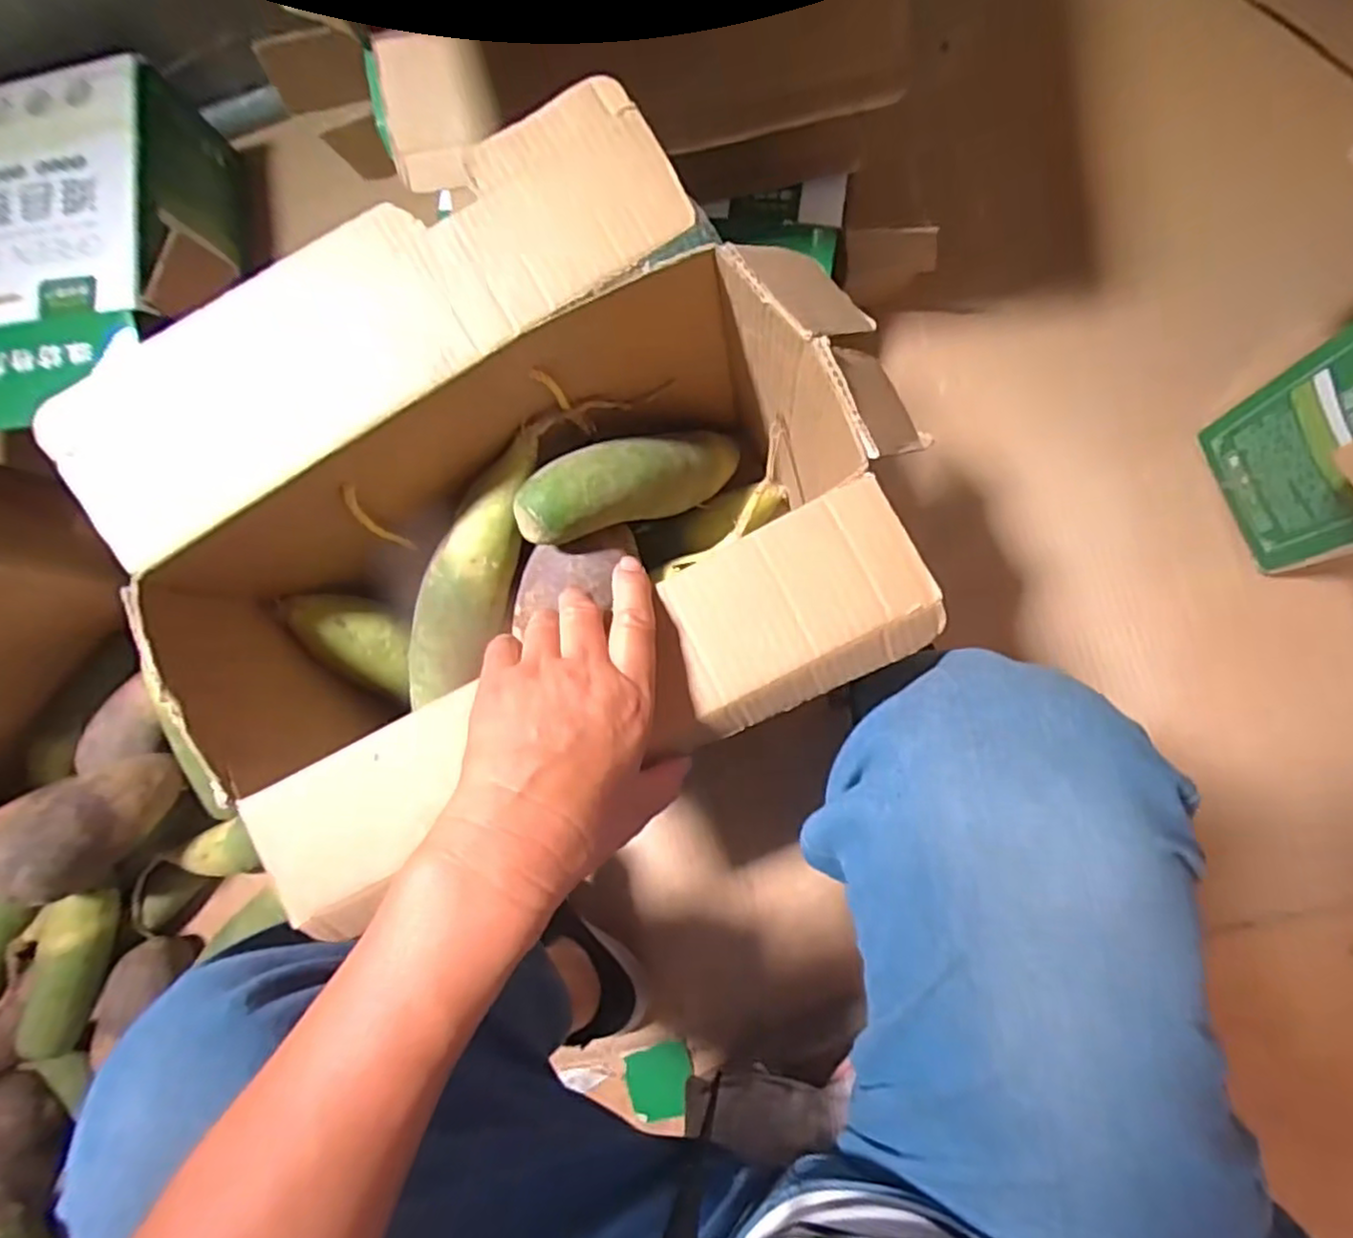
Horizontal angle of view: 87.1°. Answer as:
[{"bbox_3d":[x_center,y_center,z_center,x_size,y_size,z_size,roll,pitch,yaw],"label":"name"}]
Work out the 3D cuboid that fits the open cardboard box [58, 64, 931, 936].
[{"bbox_3d":[-0.081,-0.054,0.450,0.401,0.213,0.298,-24,83,5],"label":"open cardboard box"}]

